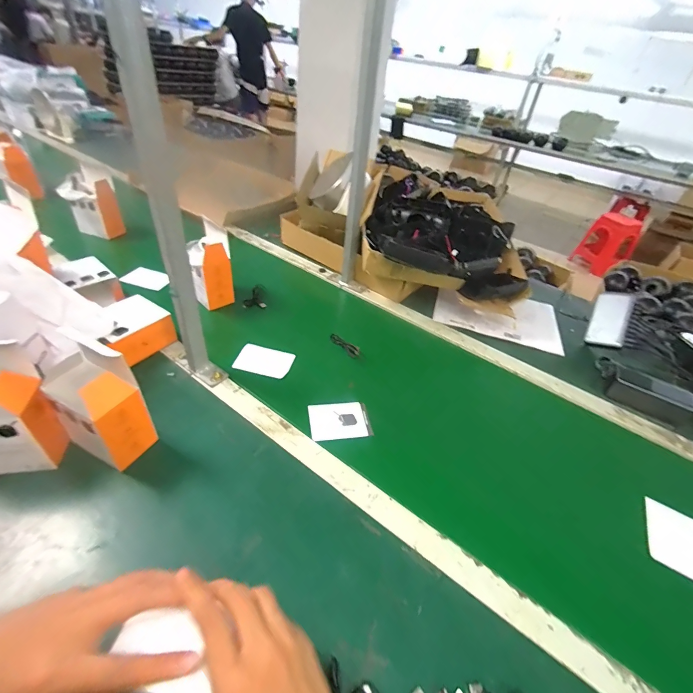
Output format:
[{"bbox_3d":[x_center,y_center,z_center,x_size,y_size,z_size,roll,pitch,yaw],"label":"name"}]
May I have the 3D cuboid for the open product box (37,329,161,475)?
[{"bbox_3d":[-0.327,0.090,0.479,0.103,0.133,0.075,25,43,20],"label":"open product box"}]

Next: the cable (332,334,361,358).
[{"bbox_3d":[-0.004,-0.003,0.744,0.079,0.022,0.017,33,46,27],"label":"cable"}]

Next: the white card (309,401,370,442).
[{"bbox_3d":[-0.015,0.125,0.604,0.093,0.008,0.071,-3,41,-12],"label":"white card"}]

